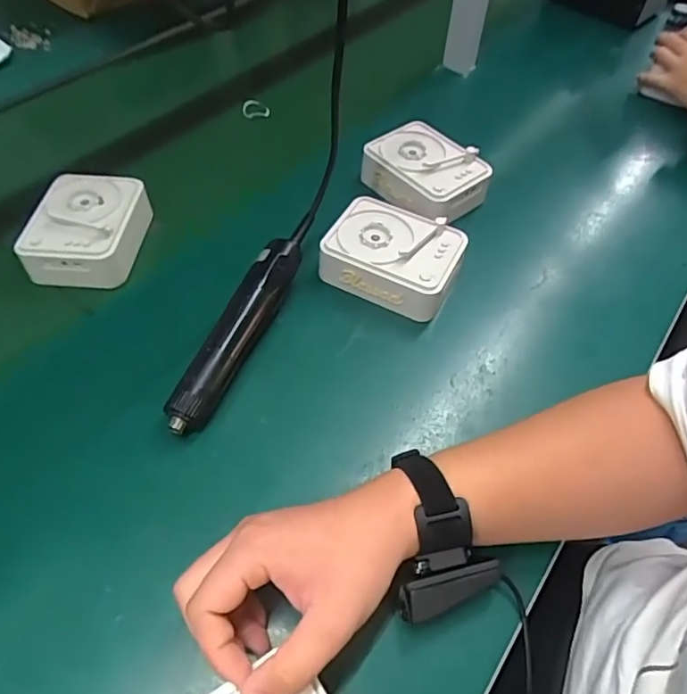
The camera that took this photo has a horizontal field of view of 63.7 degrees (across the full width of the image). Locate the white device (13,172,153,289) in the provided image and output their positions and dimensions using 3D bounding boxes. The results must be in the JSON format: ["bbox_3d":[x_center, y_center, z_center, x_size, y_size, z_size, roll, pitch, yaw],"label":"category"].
[{"bbox_3d":[-0.264,-0.123,0.578,0.103,0.055,0.122,1,53,-2],"label":"white device"}]

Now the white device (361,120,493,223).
[{"bbox_3d":[0.094,-0.200,0.631,0.097,0.047,0.124,-30,60,-23],"label":"white device"}]

